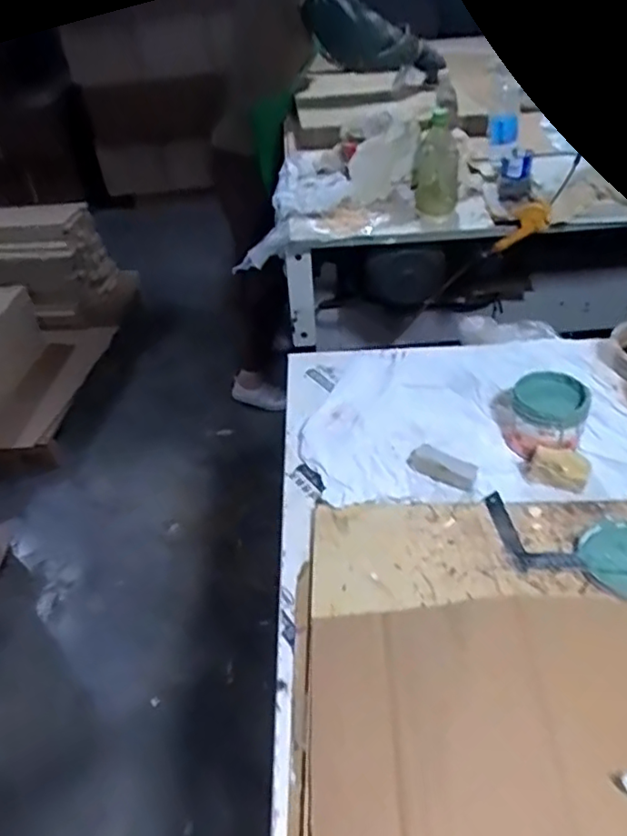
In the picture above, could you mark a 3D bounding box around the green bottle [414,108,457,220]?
[{"bbox_3d":[0.238,-0.499,1.199,0.080,0.176,0.090,4,41,10],"label":"green bottle"}]

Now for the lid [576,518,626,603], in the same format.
[{"bbox_3d":[0.290,0.127,0.570,0.083,0.016,0.091,-3,40,2],"label":"lid"}]

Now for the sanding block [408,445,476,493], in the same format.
[{"bbox_3d":[0.144,0.057,0.693,0.075,0.025,0.030,22,46,12],"label":"sanding block"}]

